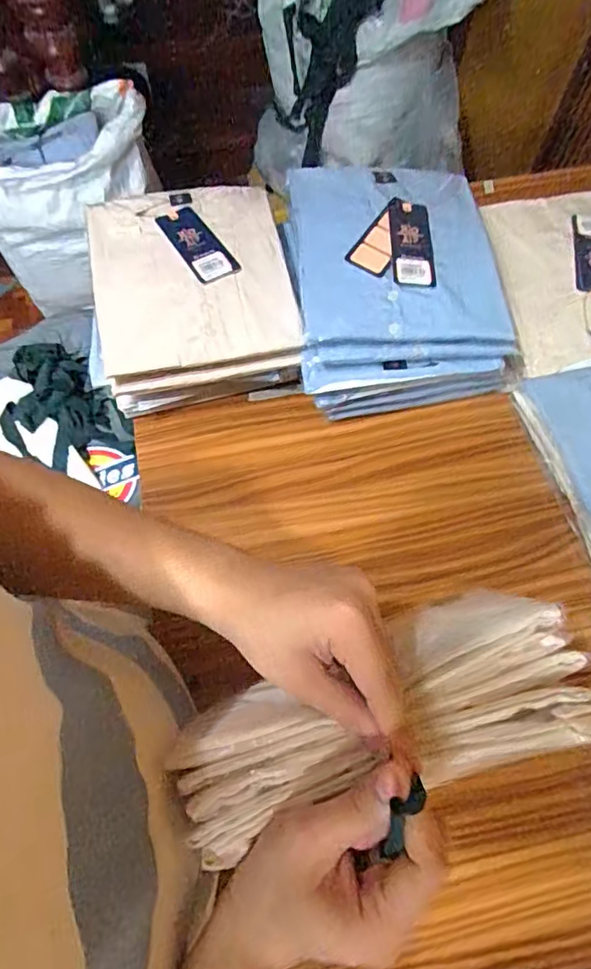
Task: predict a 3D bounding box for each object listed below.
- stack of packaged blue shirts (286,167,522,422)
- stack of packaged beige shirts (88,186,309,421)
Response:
[{"bbox_3d":[0.112,-0.237,0.618,0.238,0.128,0.270,-8,67,-2],"label":"stack of packaged blue shirts"},{"bbox_3d":[-0.115,-0.220,0.627,0.204,0.117,0.243,-10,67,-3],"label":"stack of packaged beige shirts"}]

